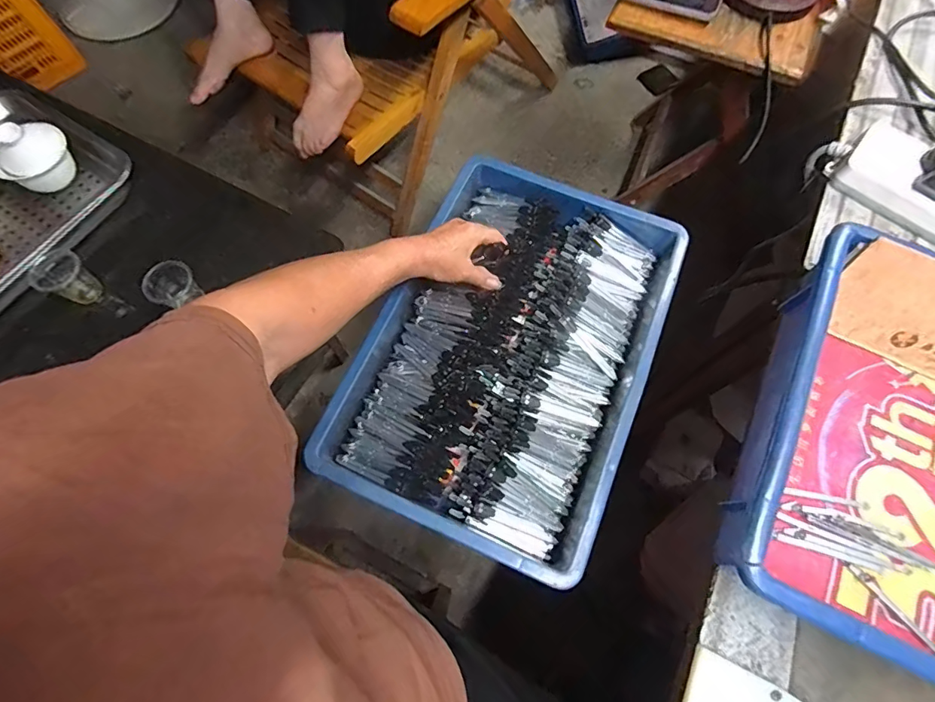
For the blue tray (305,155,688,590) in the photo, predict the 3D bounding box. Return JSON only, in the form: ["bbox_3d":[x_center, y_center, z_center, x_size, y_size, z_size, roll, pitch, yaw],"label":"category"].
[{"bbox_3d":[0.052,-0.014,0.516,0.283,0.062,0.428,22,74,8],"label":"blue tray"}]

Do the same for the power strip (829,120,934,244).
[{"bbox_3d":[0.459,-0.124,0.423,0.076,0.028,0.224,-43,75,-14],"label":"power strip"}]

